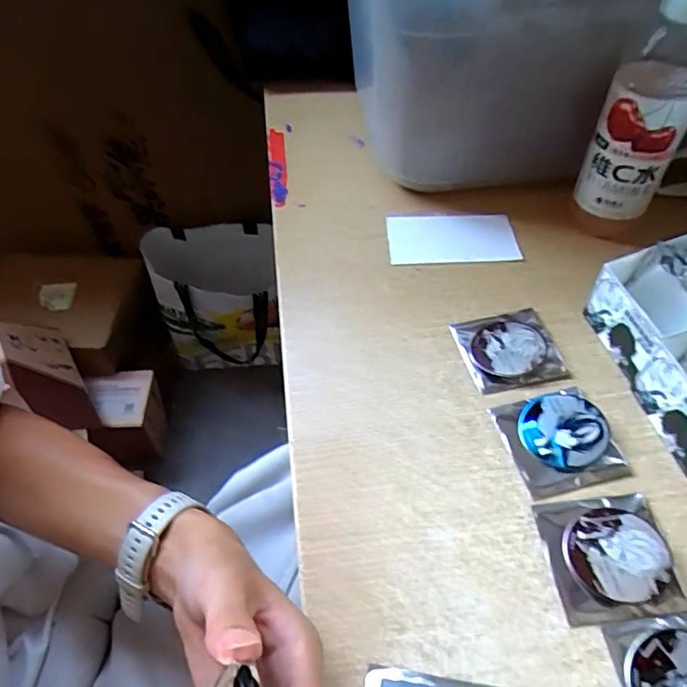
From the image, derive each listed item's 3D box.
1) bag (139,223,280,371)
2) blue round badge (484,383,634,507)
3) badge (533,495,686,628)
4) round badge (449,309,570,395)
[{"bbox_3d":[-0.298,-0.107,1.361,0.336,0.308,0.227,6,51,6],"label":"bag"},{"bbox_3d":[0.145,0.063,0.366,0.067,0.014,0.071,-14,51,-7],"label":"blue round badge"},{"bbox_3d":[0.156,0.123,0.319,0.064,0.013,0.069,-7,51,-2],"label":"badge"},{"bbox_3d":[0.128,0.003,0.421,0.069,0.013,0.071,-10,51,-4],"label":"round badge"}]

